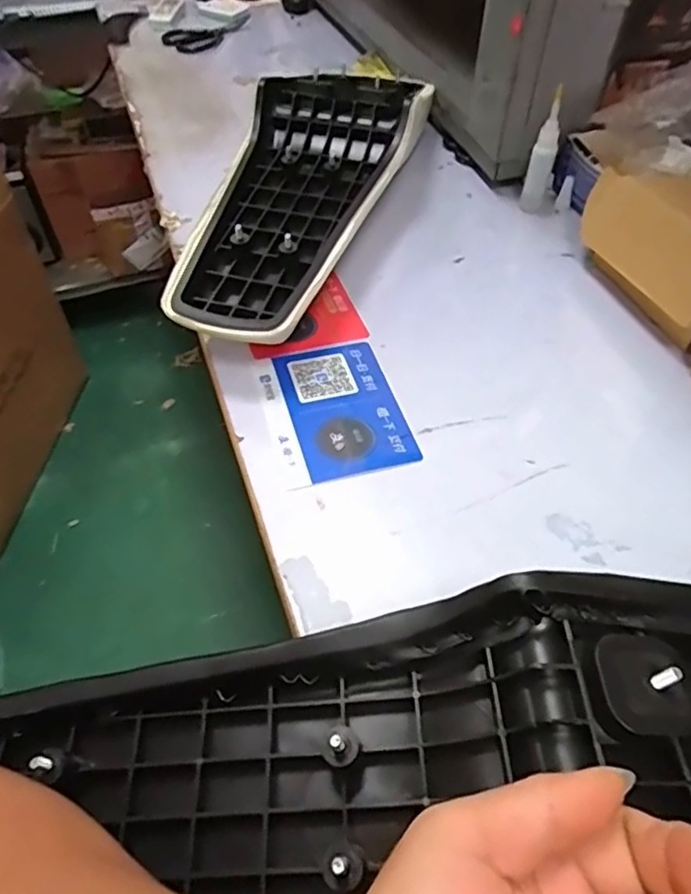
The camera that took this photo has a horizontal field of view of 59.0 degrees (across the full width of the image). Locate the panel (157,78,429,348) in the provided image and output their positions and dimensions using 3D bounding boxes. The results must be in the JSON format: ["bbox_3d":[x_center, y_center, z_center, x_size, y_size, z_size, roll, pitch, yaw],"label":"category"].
[{"bbox_3d":[-0.038,-0.274,0.650,0.192,0.064,0.443,8,50,7],"label":"panel"}]

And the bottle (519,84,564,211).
[{"bbox_3d":[0.242,-0.357,0.746,0.027,0.131,0.030,22,53,18],"label":"bottle"}]

